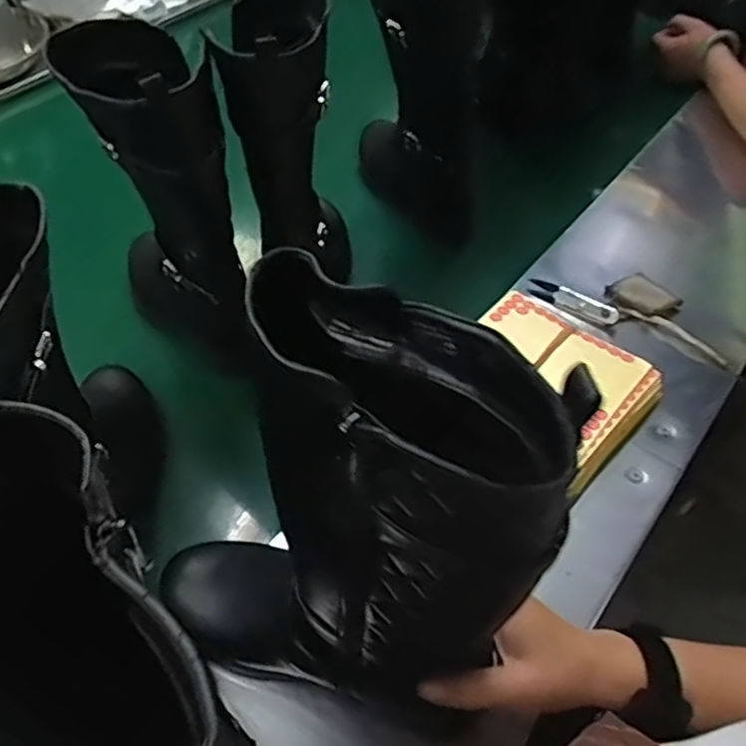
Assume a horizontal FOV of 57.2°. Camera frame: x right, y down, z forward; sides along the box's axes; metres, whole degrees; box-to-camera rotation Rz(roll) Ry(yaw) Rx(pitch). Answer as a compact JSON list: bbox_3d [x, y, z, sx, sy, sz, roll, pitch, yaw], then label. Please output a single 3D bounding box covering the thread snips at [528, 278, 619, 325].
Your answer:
[{"bbox_3d":[0.217,-0.079,0.747,0.100,0.028,0.017,32,58,23],"label":"thread snips"}]

